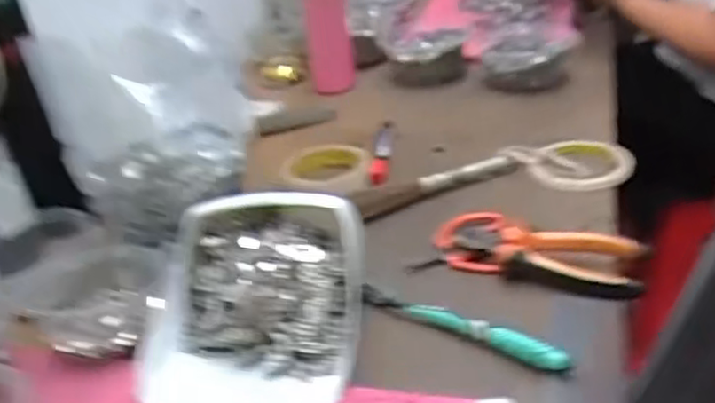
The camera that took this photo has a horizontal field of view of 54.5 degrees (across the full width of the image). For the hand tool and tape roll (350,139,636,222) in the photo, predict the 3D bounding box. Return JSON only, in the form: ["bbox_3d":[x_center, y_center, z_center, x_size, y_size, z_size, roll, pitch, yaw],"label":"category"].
[{"bbox_3d":[0.139,-0.023,0.711,0.284,0.020,0.084,-12,28,-5],"label":"hand tool and tape roll"}]

